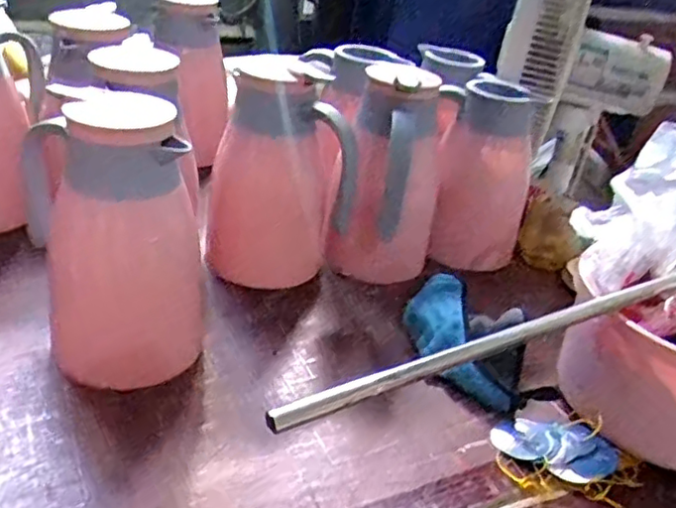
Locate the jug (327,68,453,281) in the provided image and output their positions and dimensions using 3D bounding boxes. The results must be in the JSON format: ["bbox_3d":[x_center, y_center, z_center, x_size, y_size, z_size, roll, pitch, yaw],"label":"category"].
[{"bbox_3d":[0.071,-0.098,0.816,0.120,0.254,0.159,9,29,4],"label":"jug"}]

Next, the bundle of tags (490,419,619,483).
[{"bbox_3d":[0.200,0.173,0.606,0.066,0.025,0.099,-19,22,-28],"label":"bundle of tags"}]

